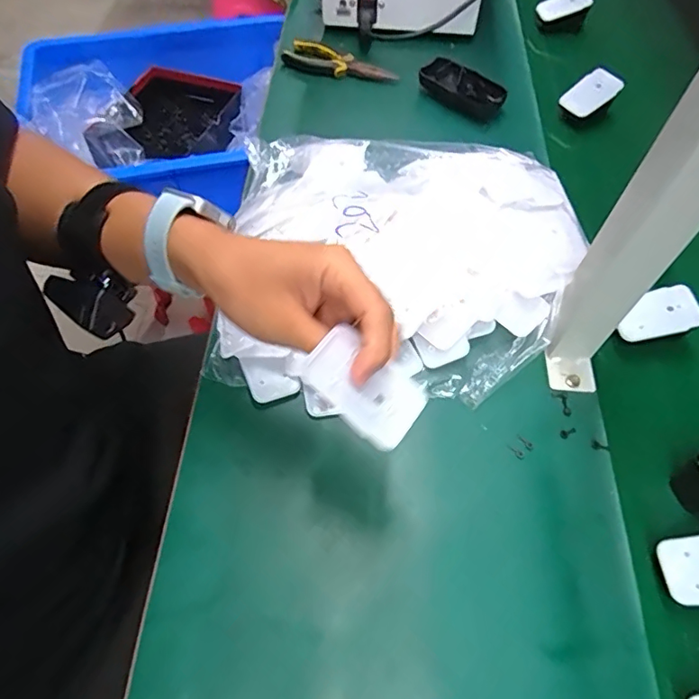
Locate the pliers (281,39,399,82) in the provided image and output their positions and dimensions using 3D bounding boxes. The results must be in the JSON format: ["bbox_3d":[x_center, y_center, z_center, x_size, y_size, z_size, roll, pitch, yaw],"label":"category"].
[{"bbox_3d":[-0.016,-0.373,0.683,0.149,0.025,0.047,25,63,14],"label":"pliers"}]

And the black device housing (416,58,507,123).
[{"bbox_3d":[0.143,-0.328,0.648,0.110,0.033,0.041,37,66,20],"label":"black device housing"}]

